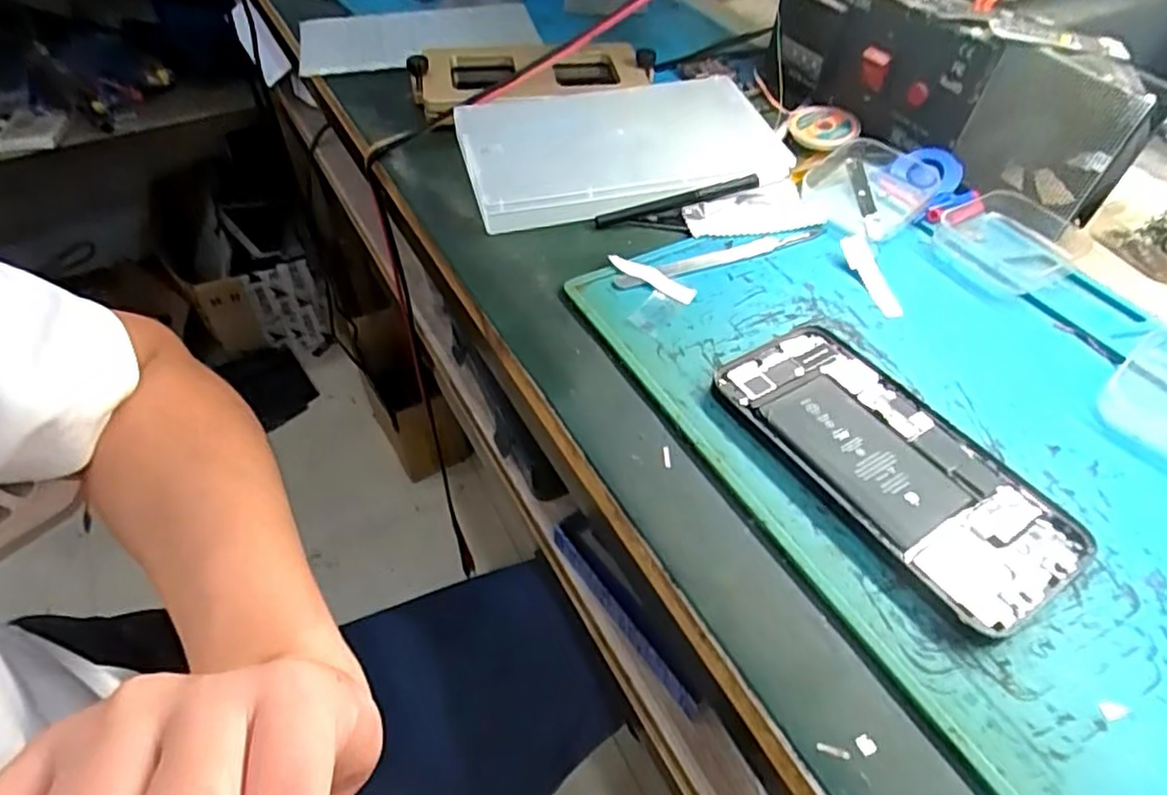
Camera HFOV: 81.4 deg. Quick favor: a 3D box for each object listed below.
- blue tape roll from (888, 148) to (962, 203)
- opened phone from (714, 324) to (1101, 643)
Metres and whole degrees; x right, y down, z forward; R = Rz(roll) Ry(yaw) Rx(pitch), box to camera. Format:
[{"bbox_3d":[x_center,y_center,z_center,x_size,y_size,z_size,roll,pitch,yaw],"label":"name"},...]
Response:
[{"bbox_3d":[0.203,-0.133,0.402,0.036,0.013,0.037,-1,50,1],"label":"blue tape roll"},{"bbox_3d":[0.125,0.024,0.278,0.068,0.009,0.144,-27,55,-22],"label":"opened phone"}]

